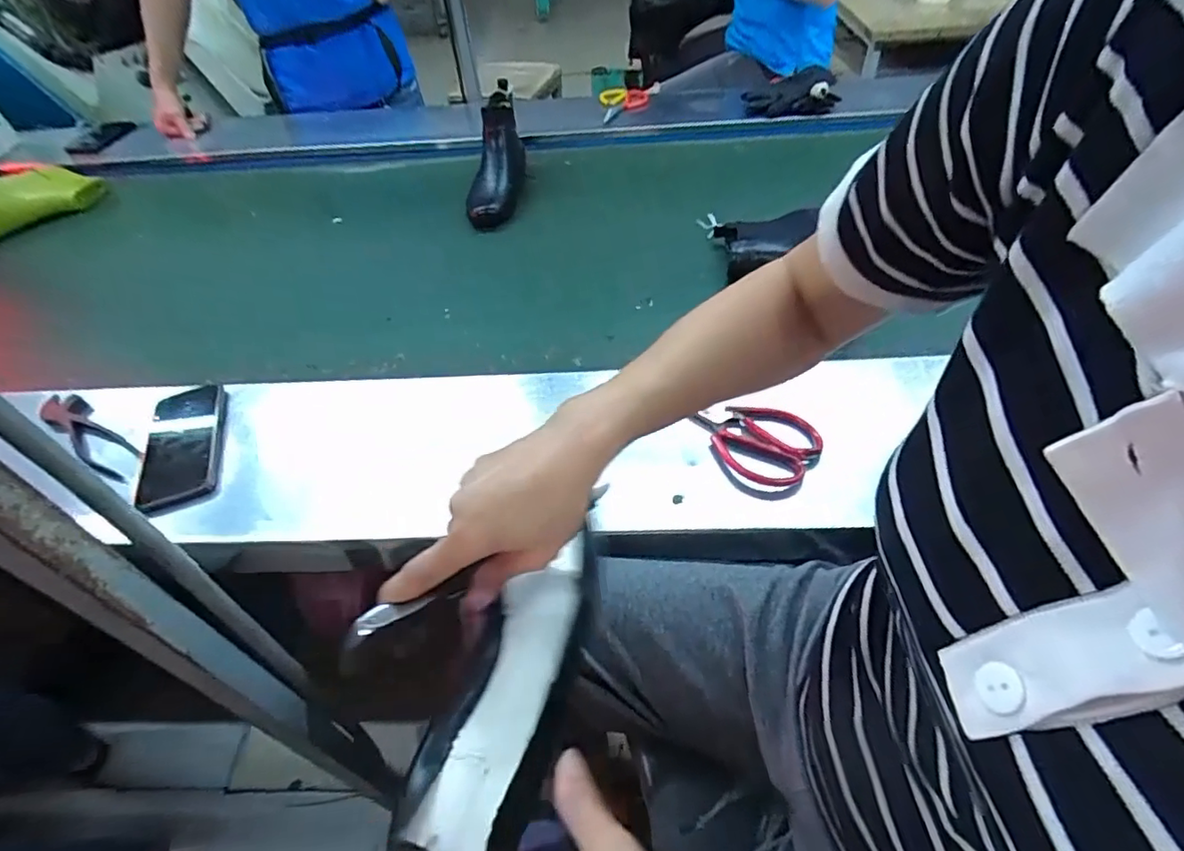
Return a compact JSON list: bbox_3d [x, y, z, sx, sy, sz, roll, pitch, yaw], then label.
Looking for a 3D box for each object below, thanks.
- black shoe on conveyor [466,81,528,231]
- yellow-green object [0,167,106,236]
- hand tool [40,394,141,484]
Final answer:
[{"bbox_3d":[-0.169,-0.500,1.078,0.076,0.110,0.305,3,73,7],"label":"black shoe on conveyor"},{"bbox_3d":[-1.121,-0.450,1.123,0.053,0.087,0.257,26,54,25],"label":"yellow-green object"},{"bbox_3d":[-0.594,0.011,0.674,0.193,0.019,0.045,27,54,26],"label":"hand tool"}]

